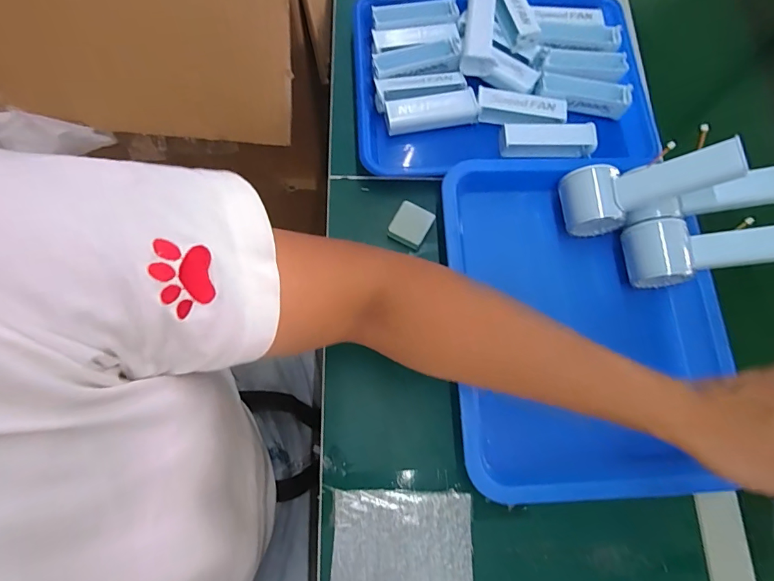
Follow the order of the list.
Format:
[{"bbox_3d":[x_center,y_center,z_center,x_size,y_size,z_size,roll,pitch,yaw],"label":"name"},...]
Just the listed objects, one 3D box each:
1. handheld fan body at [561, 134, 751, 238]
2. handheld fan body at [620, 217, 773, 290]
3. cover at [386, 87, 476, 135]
[{"bbox_3d":[0.251,-0.101,0.412,0.148,0.052,0.061,-14,69,34],"label":"handheld fan body"},{"bbox_3d":[0.324,-0.041,0.416,0.164,0.053,0.060,-6,72,12],"label":"handheld fan body"},{"bbox_3d":[0.049,-0.200,0.479,0.101,0.024,0.031,-11,75,-7],"label":"cover"}]

